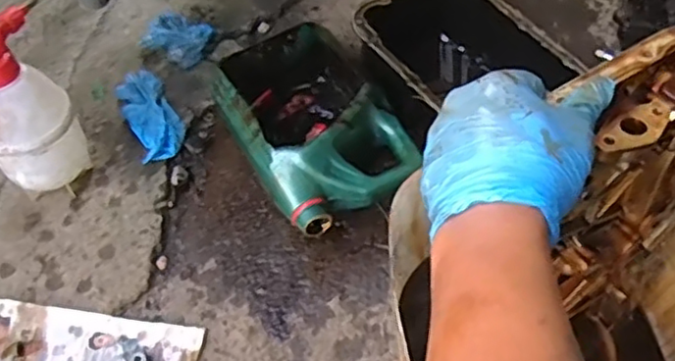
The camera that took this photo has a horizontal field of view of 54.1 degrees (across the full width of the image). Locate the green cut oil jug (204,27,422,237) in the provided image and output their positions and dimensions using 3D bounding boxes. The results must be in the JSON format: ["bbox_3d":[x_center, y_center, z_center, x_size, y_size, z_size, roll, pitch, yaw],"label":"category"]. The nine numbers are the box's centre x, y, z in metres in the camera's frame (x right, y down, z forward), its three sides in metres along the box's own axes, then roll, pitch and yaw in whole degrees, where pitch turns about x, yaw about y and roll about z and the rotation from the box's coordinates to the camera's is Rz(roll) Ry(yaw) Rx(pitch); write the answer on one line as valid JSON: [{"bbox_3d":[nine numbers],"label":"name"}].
[{"bbox_3d":[-0.036,-0.068,0.875,0.185,0.132,0.290,-24,54,-12],"label":"green cut oil jug"}]

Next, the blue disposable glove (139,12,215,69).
[{"bbox_3d":[-0.255,-0.224,1.043,0.099,0.037,0.092,9,54,10],"label":"blue disposable glove"}]

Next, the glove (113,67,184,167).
[{"bbox_3d":[-0.270,-0.096,0.962,0.070,0.022,0.164,-23,55,-14],"label":"glove"}]

